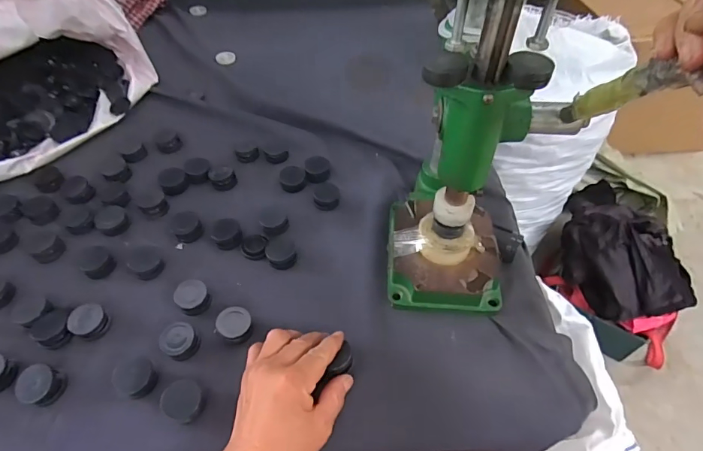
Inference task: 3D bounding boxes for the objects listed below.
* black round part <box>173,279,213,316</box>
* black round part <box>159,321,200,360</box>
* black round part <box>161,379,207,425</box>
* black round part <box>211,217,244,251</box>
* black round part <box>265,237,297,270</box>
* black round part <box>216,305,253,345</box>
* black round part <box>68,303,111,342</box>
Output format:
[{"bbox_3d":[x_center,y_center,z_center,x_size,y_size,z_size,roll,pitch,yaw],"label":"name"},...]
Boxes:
[{"bbox_3d":[-0.165,0.075,0.445,0.032,0.020,0.034,1,48,-1],"label":"black round part"},{"bbox_3d":[-0.165,0.109,0.410,0.036,0.011,0.034,1,48,-1],"label":"black round part"},{"bbox_3d":[-0.147,0.151,0.372,0.033,0.016,0.030,1,48,-1],"label":"black round part"},{"bbox_3d":[-0.146,0.011,0.502,0.032,0.021,0.033,1,48,-1],"label":"black round part"},{"bbox_3d":[-0.081,0.031,0.490,0.032,0.016,0.036,-15,50,-16],"label":"black round part"},{"bbox_3d":[-0.113,0.097,0.415,0.031,0.023,0.027,-28,55,-25],"label":"black round part"},{"bbox_3d":[-0.260,0.096,0.425,0.040,0.012,0.032,31,54,23],"label":"black round part"}]

